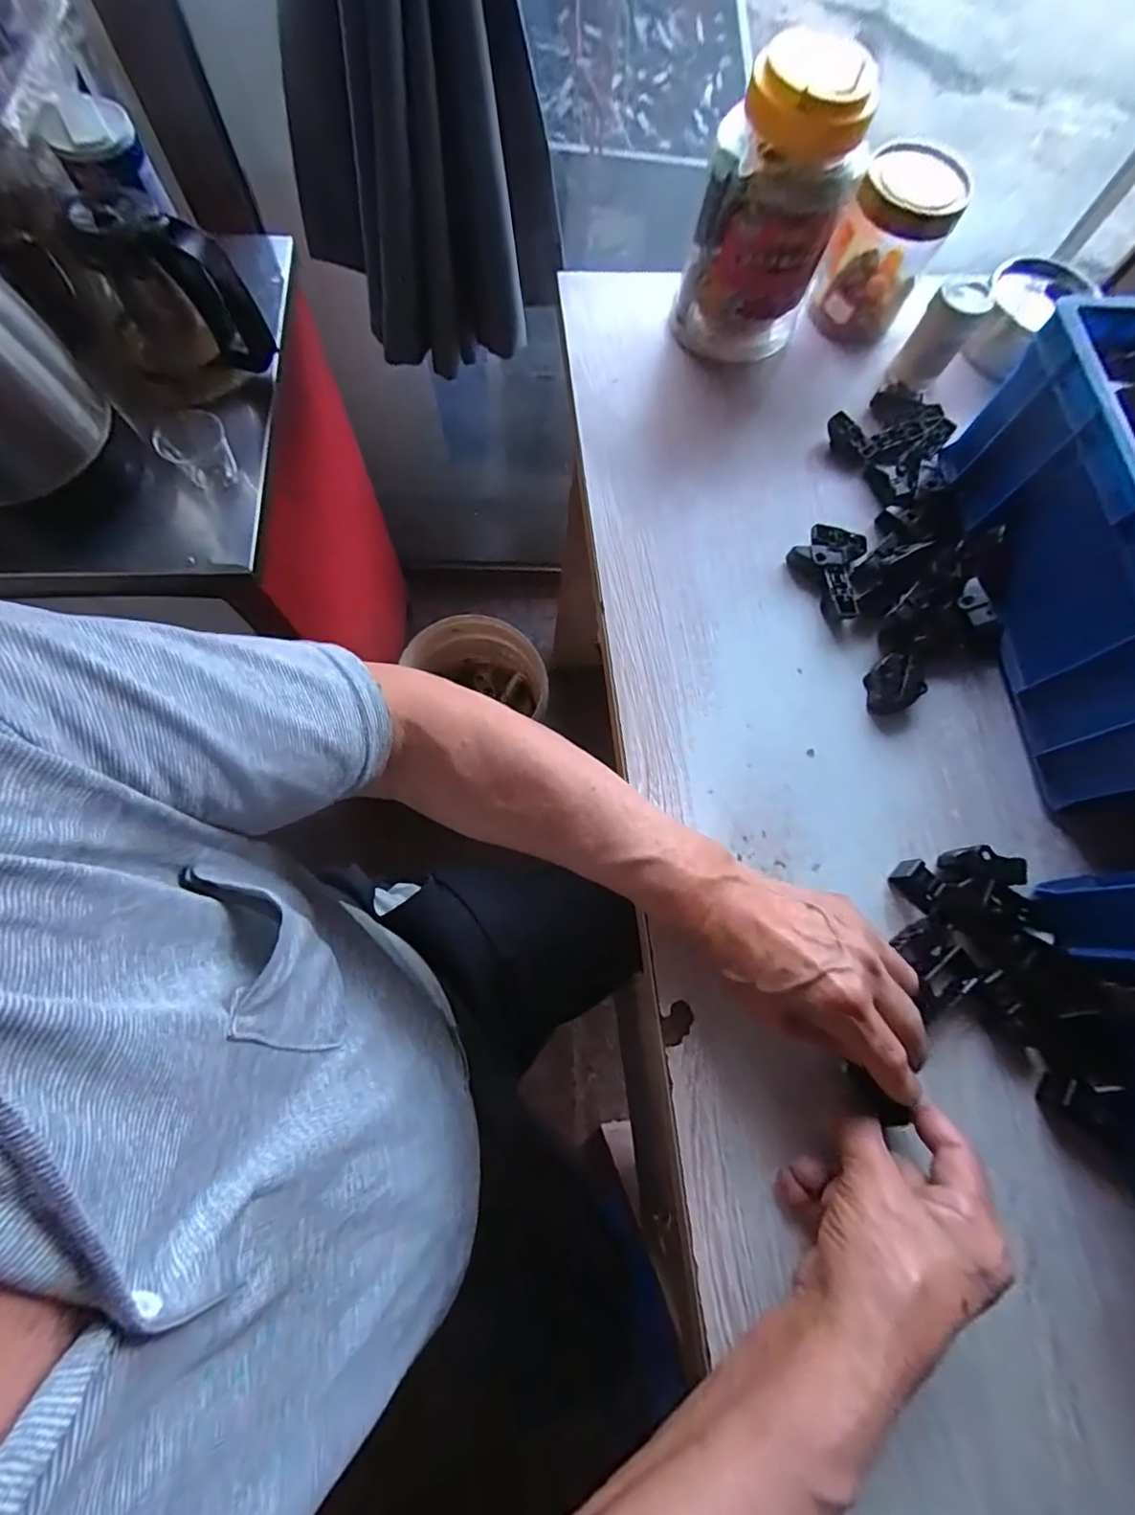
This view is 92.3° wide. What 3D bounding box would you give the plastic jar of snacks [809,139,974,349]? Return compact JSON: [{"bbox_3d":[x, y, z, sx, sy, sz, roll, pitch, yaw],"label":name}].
[{"bbox_3d":[0.278,-0.443,0.476,0.079,0.109,0.079,1,74,-2],"label":"plastic jar of snacks"}]

